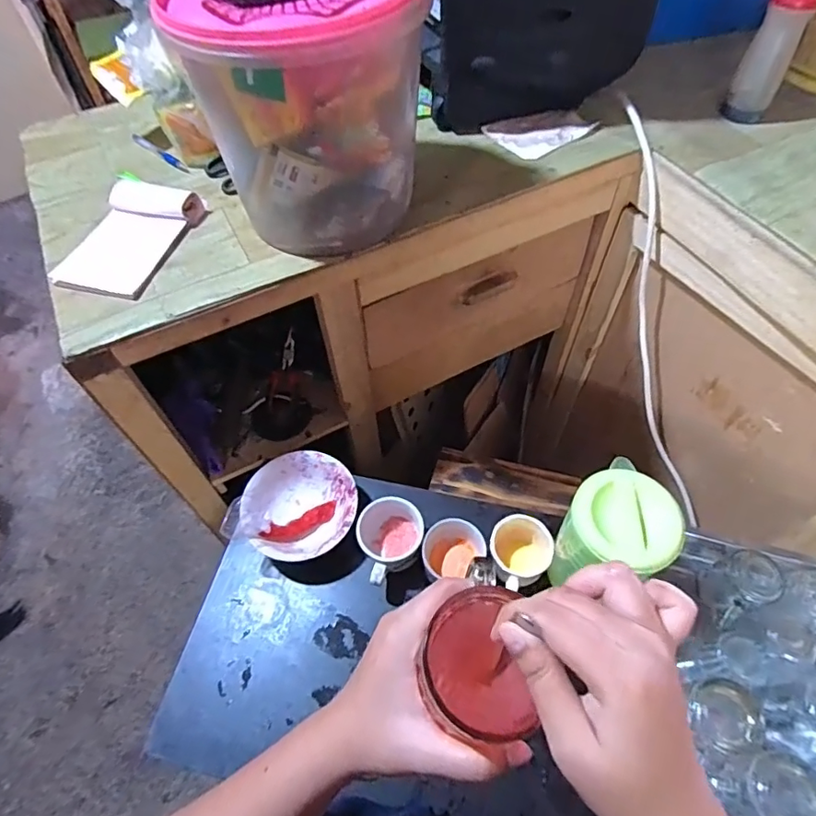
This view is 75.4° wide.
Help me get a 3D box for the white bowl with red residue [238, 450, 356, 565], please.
[{"bbox_3d":[-0.146,0.137,0.737,0.147,0.060,0.153,-2,58,3],"label":"white bowl with red residue"}]

